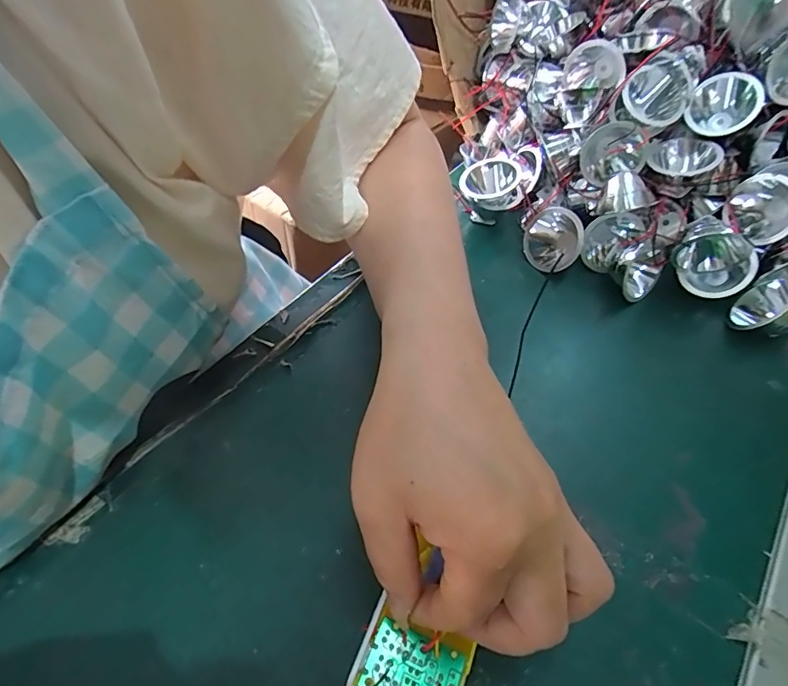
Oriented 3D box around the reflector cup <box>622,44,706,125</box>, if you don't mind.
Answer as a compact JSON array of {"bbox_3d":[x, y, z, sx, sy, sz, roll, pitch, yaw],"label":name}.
[{"bbox_3d":[0.183,-0.172,0.324,0.037,0.037,0.040,2,54,-3],"label":"reflector cup"}]

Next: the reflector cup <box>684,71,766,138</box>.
[{"bbox_3d":[0.228,-0.163,0.331,0.040,0.035,0.030,33,58,18],"label":"reflector cup"}]

